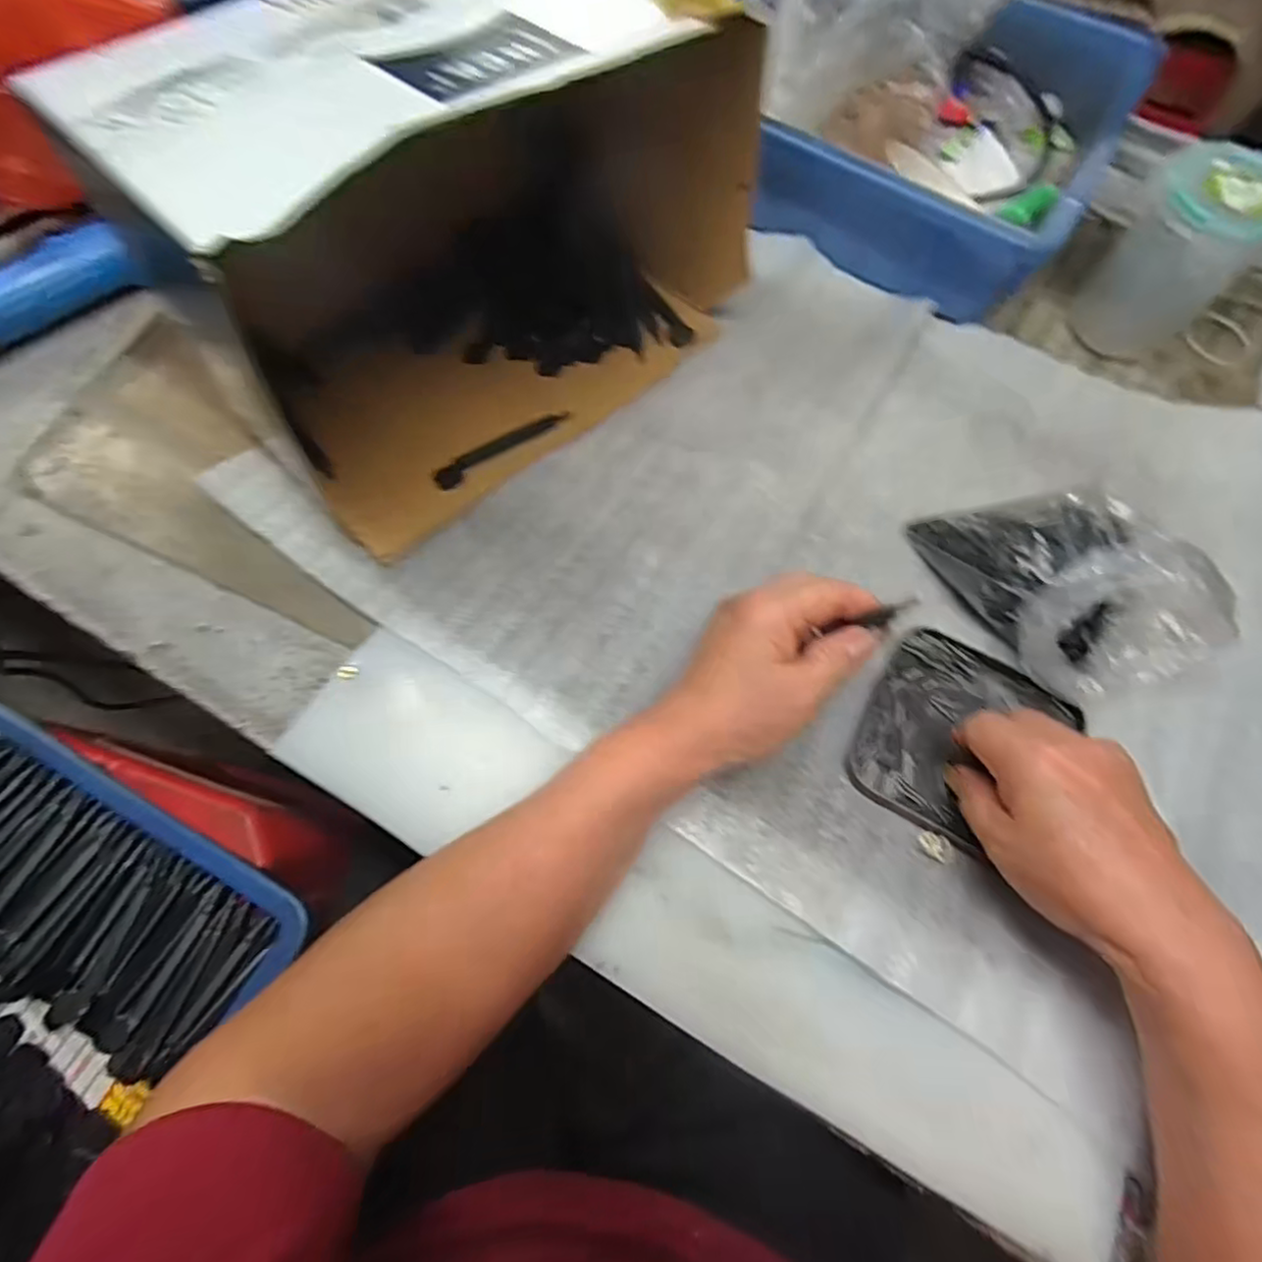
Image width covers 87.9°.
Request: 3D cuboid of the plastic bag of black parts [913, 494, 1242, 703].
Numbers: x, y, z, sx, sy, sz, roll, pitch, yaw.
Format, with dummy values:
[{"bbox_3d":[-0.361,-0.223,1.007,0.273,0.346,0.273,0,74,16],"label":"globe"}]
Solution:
[{"bbox_3d":[0.231,-0.031,0.343,0.090,0.075,0.138,-27,70,-13],"label":"plastic bag of black parts"}]

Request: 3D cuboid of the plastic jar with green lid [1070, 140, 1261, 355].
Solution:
[{"bbox_3d":[0.351,-0.237,0.424,0.080,0.104,0.071,40,71,14],"label":"plastic jar with green lid"}]

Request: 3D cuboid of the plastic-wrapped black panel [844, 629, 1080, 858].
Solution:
[{"bbox_3d":[0.169,0.056,0.338,0.095,0.011,0.102,28,68,10],"label":"plastic-wrapped black panel"}]

